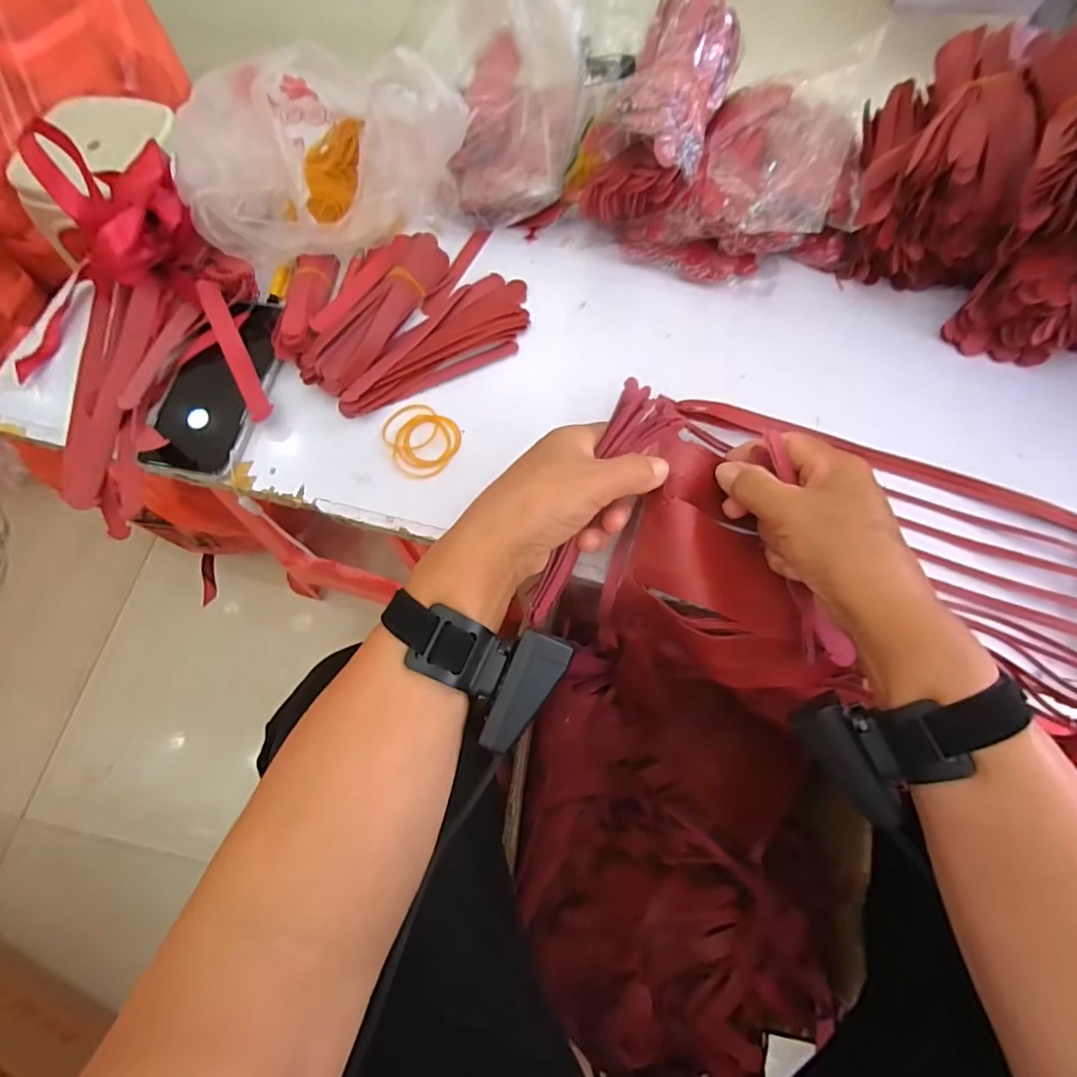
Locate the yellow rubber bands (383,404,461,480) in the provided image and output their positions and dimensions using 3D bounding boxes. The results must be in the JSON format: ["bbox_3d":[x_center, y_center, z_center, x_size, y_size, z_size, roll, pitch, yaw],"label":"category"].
[{"bbox_3d":[-0.094,-0.076,0.409,0.062,0.007,0.055,31,72,12],"label":"yellow rubber bands"}]

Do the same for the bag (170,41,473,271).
[{"bbox_3d":[-0.185,-0.306,0.434,0.185,0.119,0.171,33,73,13],"label":"bag"}]

